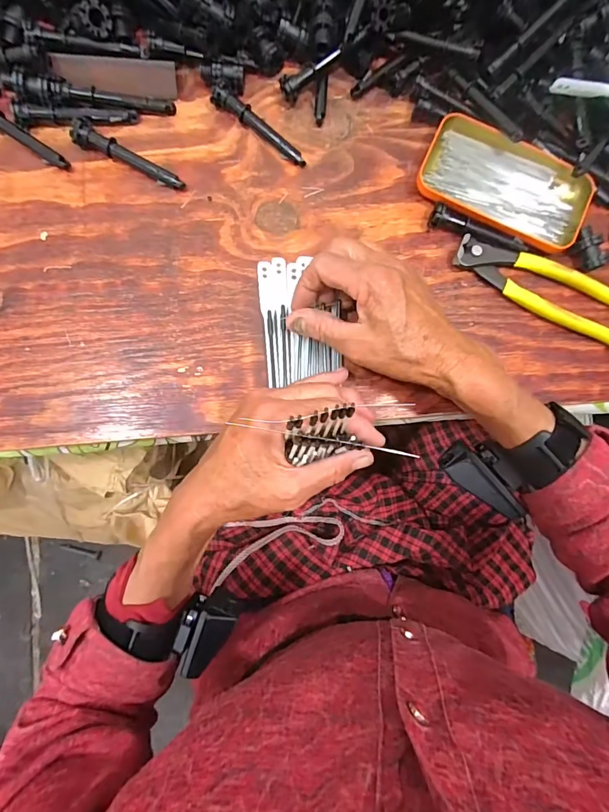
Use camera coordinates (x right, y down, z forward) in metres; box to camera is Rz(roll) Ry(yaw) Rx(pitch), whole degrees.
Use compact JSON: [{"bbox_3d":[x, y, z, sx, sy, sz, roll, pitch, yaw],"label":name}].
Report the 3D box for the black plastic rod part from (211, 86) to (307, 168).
[{"bbox_3d":[-0.037,-0.240,0.363,0.093,0.013,0.015,34,83,0],"label":"black plastic rod part"}]

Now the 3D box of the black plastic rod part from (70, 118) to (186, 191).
[{"bbox_3d":[-0.146,-0.206,0.353,0.095,0.015,0.019,27,83,-1],"label":"black plastic rod part"}]

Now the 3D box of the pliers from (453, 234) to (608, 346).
[{"bbox_3d":[0.210,-0.102,0.368,0.166,0.009,0.046,22,83,-1],"label":"pliers"}]

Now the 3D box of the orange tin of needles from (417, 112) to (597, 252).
[{"bbox_3d":[0.175,-0.193,0.372,0.145,0.023,0.081,22,83,-1],"label":"orange tin of needles"}]

